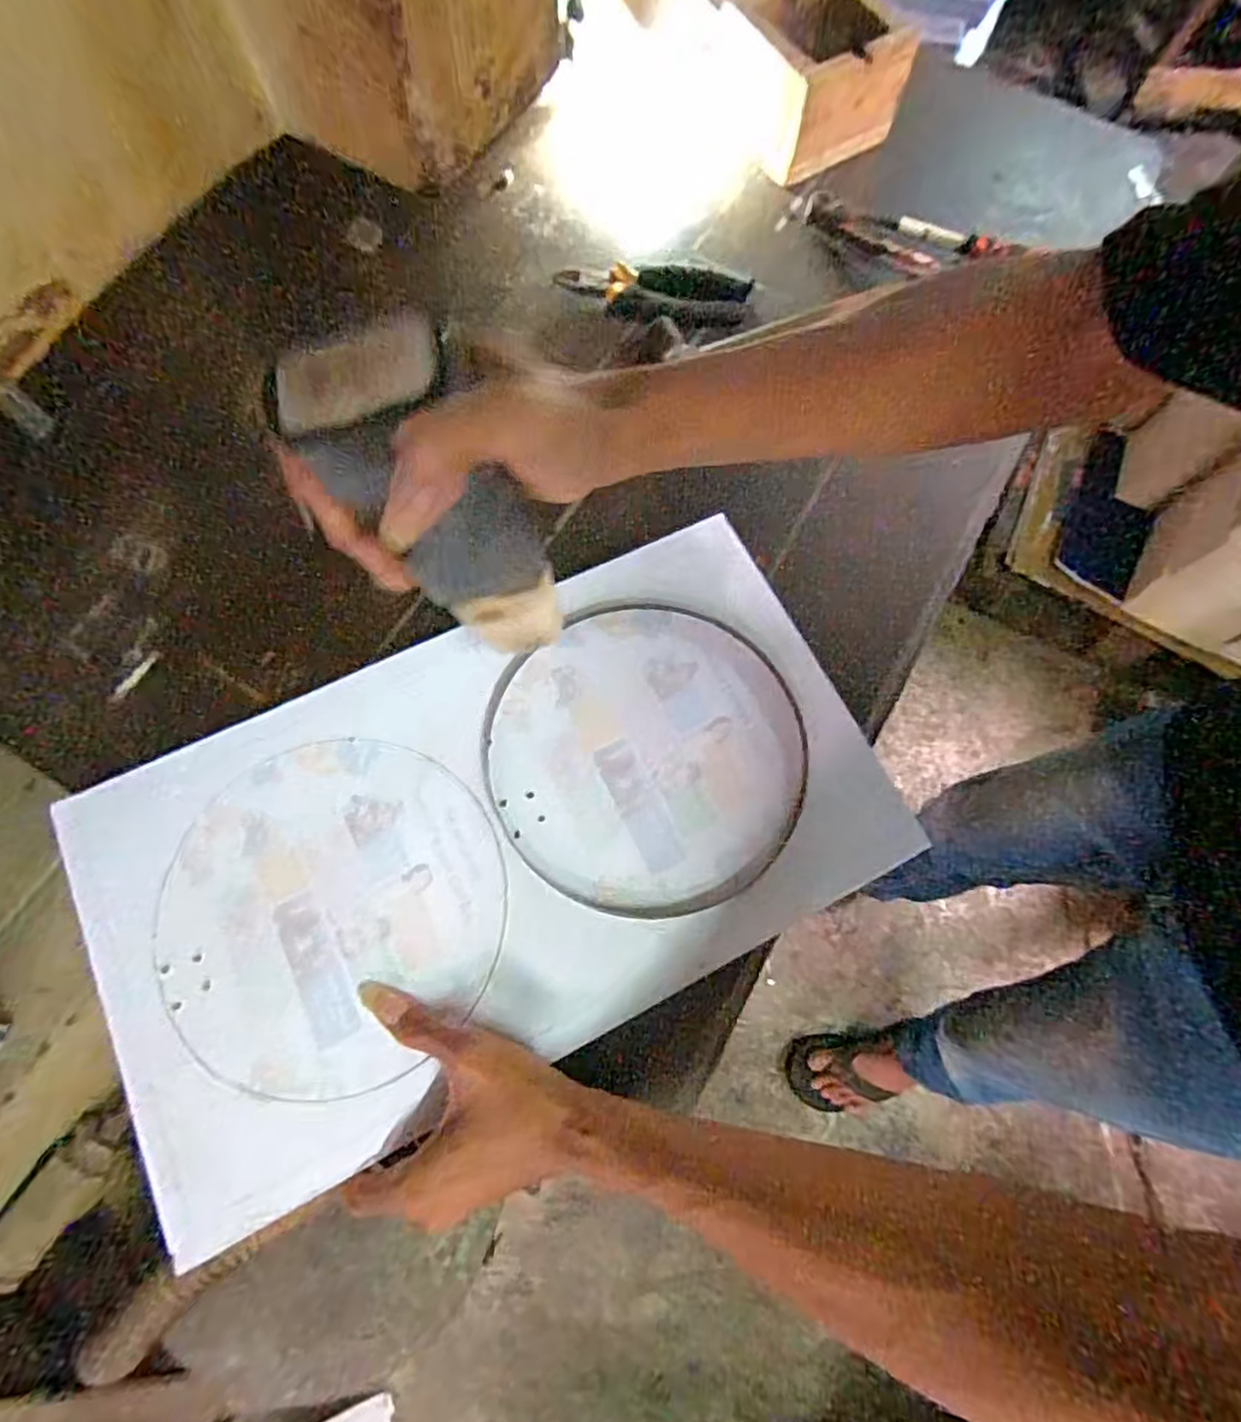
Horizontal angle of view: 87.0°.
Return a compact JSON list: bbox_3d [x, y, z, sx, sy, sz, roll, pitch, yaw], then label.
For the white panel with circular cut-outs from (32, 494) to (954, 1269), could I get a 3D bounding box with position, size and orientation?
[{"bbox_3d":[-0.074,0.069,0.393,0.450,0.013,0.258,-26,74,-9],"label":"white panel with circular cut-outs"}]

